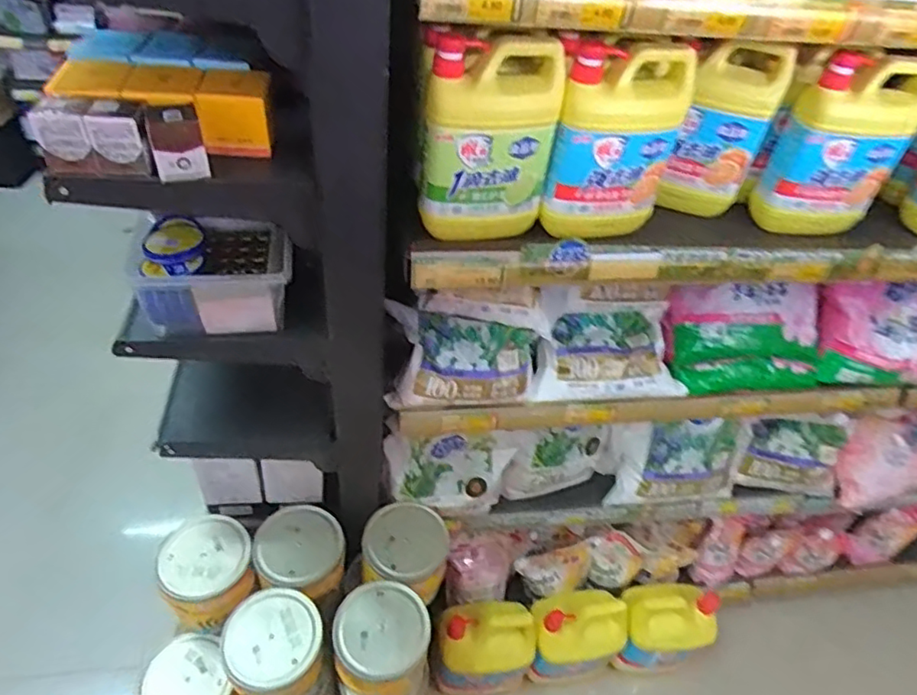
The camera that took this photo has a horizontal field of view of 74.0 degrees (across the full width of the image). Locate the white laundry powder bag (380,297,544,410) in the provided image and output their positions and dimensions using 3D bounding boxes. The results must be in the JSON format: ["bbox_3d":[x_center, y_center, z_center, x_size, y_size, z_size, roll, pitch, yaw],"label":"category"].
[{"bbox_3d":[0.016,0.008,0.913,0.223,0.135,0.111,7,45,0],"label":"white laundry powder bag"}]

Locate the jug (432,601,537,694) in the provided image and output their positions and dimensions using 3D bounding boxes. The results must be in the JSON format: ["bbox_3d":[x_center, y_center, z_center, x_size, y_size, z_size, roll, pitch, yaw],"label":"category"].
[{"bbox_3d":[0.050,0.640,1.300,0.197,0.215,0.136,-3,46,-10],"label":"jug"}]

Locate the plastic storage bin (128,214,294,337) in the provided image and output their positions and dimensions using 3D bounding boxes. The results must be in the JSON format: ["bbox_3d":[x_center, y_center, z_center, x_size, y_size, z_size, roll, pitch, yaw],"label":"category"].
[{"bbox_3d":[-0.314,-0.099,0.790,0.190,0.098,0.147,-7,47,-14],"label":"plastic storage bin"}]

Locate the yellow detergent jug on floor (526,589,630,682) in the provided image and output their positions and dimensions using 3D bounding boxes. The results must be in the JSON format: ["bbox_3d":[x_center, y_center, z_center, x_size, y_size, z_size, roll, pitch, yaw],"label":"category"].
[{"bbox_3d":[0.248,0.620,1.328,0.196,0.204,0.134,-5,46,-12],"label":"yellow detergent jug on floor"}]

